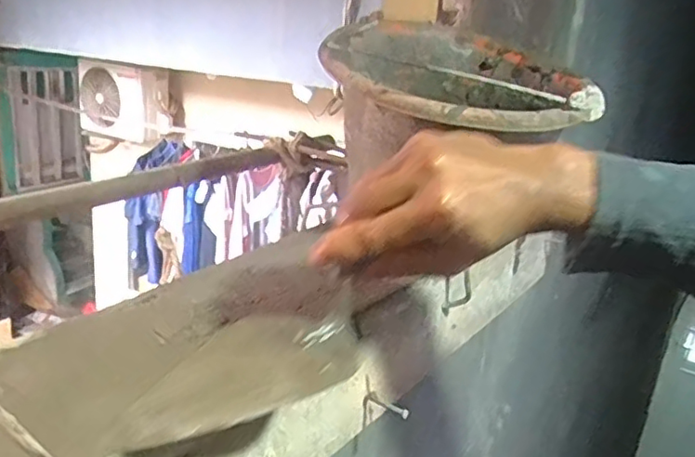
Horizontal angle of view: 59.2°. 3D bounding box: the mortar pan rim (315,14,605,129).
[{"bbox_3d":[0.113,-0.147,0.571,0.235,0.072,0.263,12,19,22],"label":"mortar pan rim"}]

